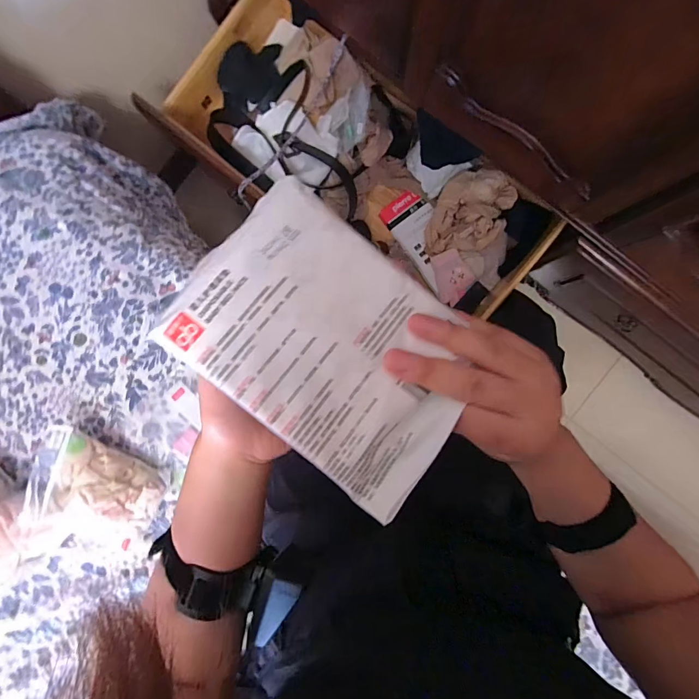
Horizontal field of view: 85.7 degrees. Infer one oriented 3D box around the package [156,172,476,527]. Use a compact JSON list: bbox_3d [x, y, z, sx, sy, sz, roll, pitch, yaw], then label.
[{"bbox_3d":[-0.009,-0.005,0.217,0.165,0.023,0.120,38,90,0],"label":"package"}]

